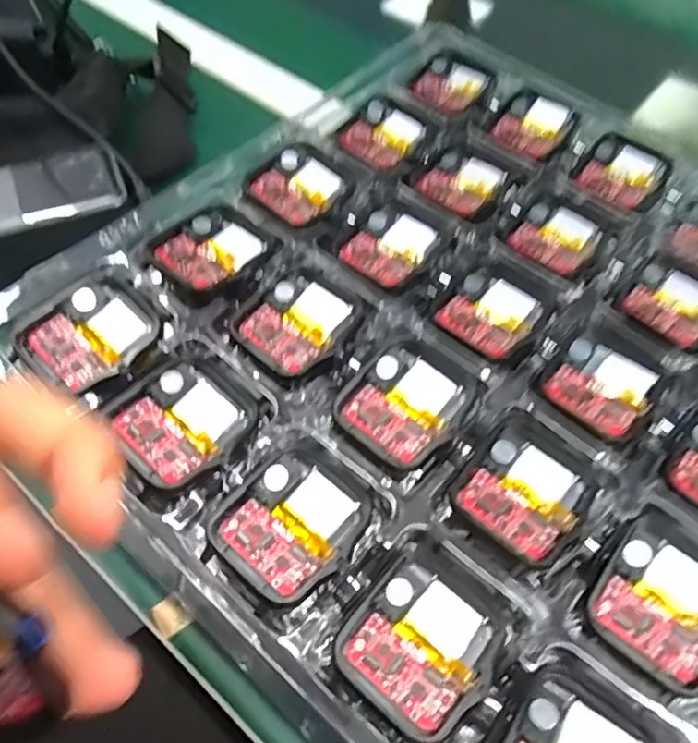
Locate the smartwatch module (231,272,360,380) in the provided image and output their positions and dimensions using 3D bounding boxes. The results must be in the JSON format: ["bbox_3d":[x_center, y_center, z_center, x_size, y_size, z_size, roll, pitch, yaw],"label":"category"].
[{"bbox_3d":[-0.019,-0.018,0.214,0.034,0.007,0.039,36,63,18],"label":"smartwatch module"}]

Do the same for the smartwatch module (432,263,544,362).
[{"bbox_3d":[0.055,-0.023,0.223,0.034,0.004,0.039,34,63,17],"label":"smartwatch module"}]

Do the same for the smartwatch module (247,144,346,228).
[{"bbox_3d":[-0.020,-0.082,0.253,0.032,0.009,0.040,36,63,18],"label":"smartwatch module"}]

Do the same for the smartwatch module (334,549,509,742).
[{"bbox_3d":[0.020,0.075,0.160,0.037,0.006,0.040,35,63,18],"label":"smartwatch module"}]

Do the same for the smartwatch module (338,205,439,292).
[{"bbox_3d":[0.017,-0.050,0.237,0.031,0.006,0.038,31,62,16],"label":"smartwatch module"}]

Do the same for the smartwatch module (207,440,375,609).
[{"bbox_3d":[-0.015,0.044,0.175,0.036,0.004,0.046,39,64,20],"label":"smartwatch module"}]

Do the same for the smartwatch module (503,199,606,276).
[{"bbox_3d":[0.089,-0.057,0.249,0.033,0.004,0.034,34,63,17],"label":"smartwatch module"}]

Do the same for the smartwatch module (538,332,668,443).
[{"bbox_3d":[0.091,0.004,0.208,0.035,0.004,0.039,37,64,19],"label":"smartwatch module"}]

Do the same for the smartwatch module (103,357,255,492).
[{"bbox_3d":[-0.054,0.015,0.186,0.035,0.006,0.041,35,63,18],"label":"smartwatch module"}]

